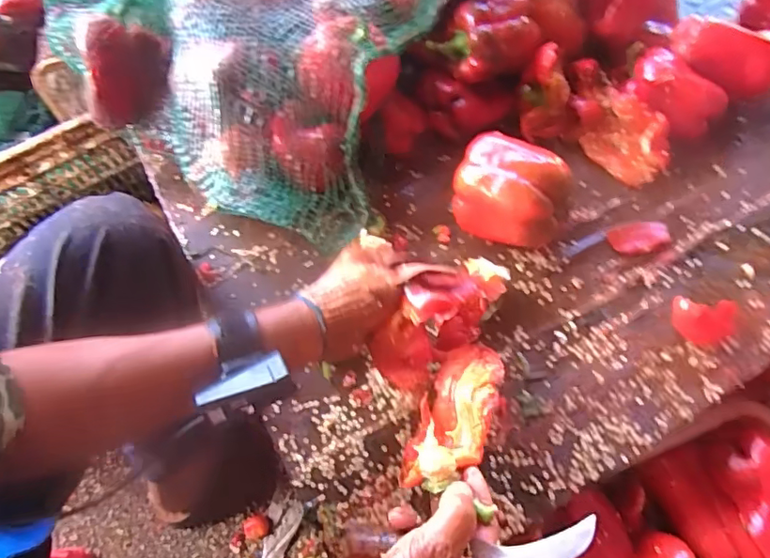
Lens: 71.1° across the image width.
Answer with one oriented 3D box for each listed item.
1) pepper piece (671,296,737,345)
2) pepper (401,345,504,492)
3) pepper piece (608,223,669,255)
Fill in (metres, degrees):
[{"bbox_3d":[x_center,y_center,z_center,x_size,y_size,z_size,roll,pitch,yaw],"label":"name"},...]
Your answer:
[{"bbox_3d":[0.312,0.043,0.528,0.058,0.029,0.042,3,63,5],"label":"pepper piece"},{"bbox_3d":[0.059,0.107,0.435,0.060,0.049,0.128,13,64,10],"label":"pepper"},{"bbox_3d":[0.274,-0.046,0.579,0.066,0.004,0.038,-15,63,-5],"label":"pepper piece"}]

